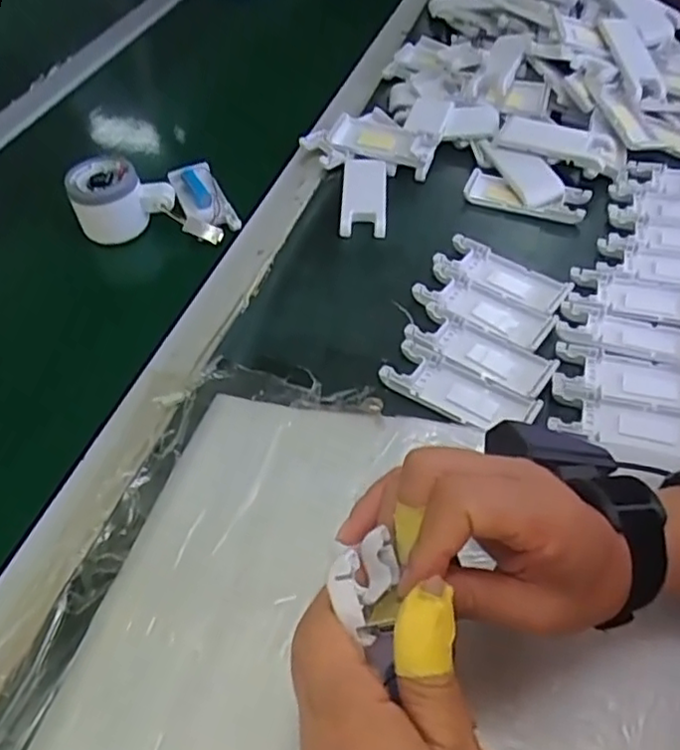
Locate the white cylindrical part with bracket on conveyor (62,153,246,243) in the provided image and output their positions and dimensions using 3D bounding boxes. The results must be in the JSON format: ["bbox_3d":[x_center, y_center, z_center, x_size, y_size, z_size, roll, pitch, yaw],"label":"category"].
[{"bbox_3d":[-0.162,-0.154,0.557,0.124,0.048,0.103,-22,52,-14],"label":"white cylindrical part with bracket on conveyor"}]

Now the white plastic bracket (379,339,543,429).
[{"bbox_3d":[0.082,0.009,0.443,0.103,0.011,0.042,25,56,23],"label":"white plastic bracket"}]

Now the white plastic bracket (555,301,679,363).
[{"bbox_3d":[0.210,-0.030,0.461,0.106,0.009,0.042,11,52,14],"label":"white plastic bracket"}]

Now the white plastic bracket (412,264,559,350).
[{"bbox_3d":[0.110,-0.053,0.492,0.104,0.011,0.042,27,57,24],"label":"white plastic bracket"}]

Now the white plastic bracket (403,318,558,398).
[{"bbox_3d":[0.101,-0.020,0.466,0.103,0.011,0.041,26,56,23],"label":"white plastic bracket"}]

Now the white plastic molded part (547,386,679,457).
[{"bbox_3d":[0.189,0.030,0.418,0.101,0.009,0.039,13,52,15],"label":"white plastic molded part"}]

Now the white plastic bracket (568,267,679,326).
[{"bbox_3d":[0.228,-0.059,0.487,0.105,0.008,0.045,12,52,14],"label":"white plastic bracket"}]

